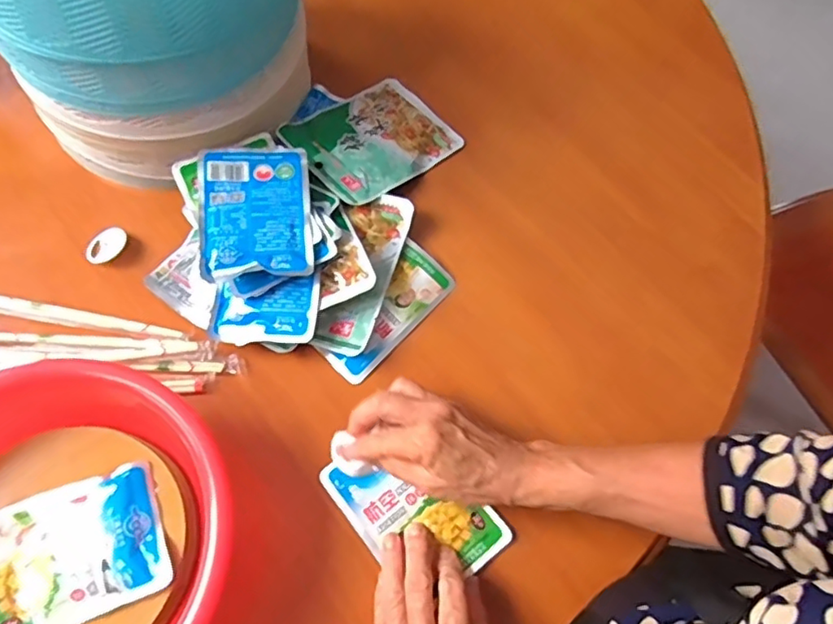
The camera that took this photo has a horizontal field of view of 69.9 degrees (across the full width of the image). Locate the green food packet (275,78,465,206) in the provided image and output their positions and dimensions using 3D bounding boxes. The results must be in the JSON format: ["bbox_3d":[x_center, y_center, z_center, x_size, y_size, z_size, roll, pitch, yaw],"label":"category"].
[{"bbox_3d":[-0.040,-0.165,0.564,0.148,0.009,0.108,-36,73,-29],"label":"green food packet"}]

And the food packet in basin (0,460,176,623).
[{"bbox_3d":[-0.234,0.160,0.394,0.128,0.013,0.090,-21,69,-11],"label":"food packet in basin"}]

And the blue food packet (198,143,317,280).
[{"bbox_3d":[-0.130,-0.083,0.483,0.085,0.009,0.122,-6,67,-6],"label":"blue food packet"}]

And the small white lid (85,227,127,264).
[{"bbox_3d":[-0.268,-0.058,0.515,0.024,0.007,0.037,42,71,15],"label":"small white lid"}]

